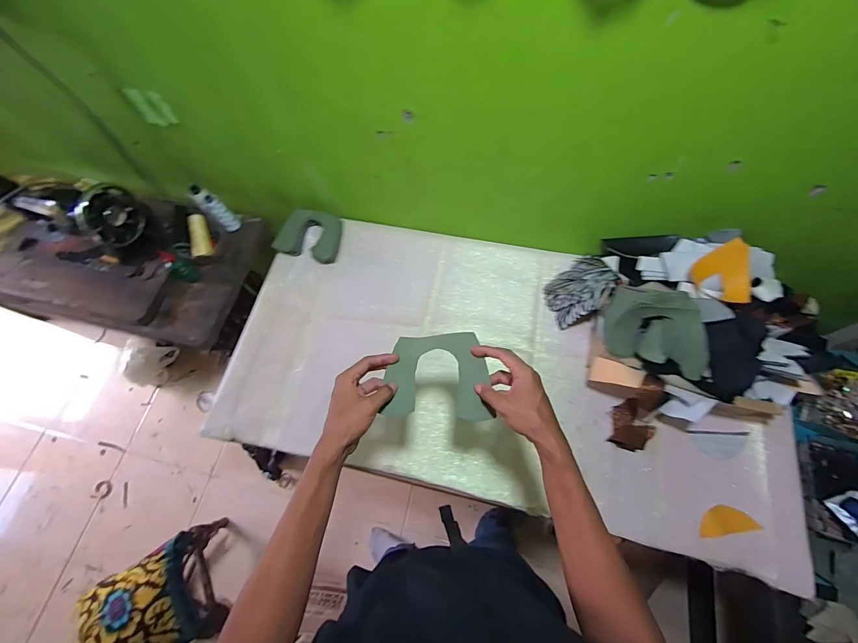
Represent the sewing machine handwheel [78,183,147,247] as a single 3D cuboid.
[{"bbox_3d":[-0.736,-0.245,0.841,0.023,0.141,0.131,10,68,7],"label":"sewing machine handwheel"}]

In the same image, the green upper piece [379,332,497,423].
[{"bbox_3d":[0.012,0.080,0.523,0.144,0.026,0.121,-2,67,2],"label":"green upper piece"}]

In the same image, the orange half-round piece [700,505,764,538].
[{"bbox_3d":[0.557,0.373,0.678,0.110,0.006,0.046,-9,67,-1],"label":"orange half-round piece"}]

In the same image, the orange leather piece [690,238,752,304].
[{"bbox_3d":[0.551,-0.089,0.681,0.093,0.019,0.112,-6,92,19],"label":"orange leather piece"}]

